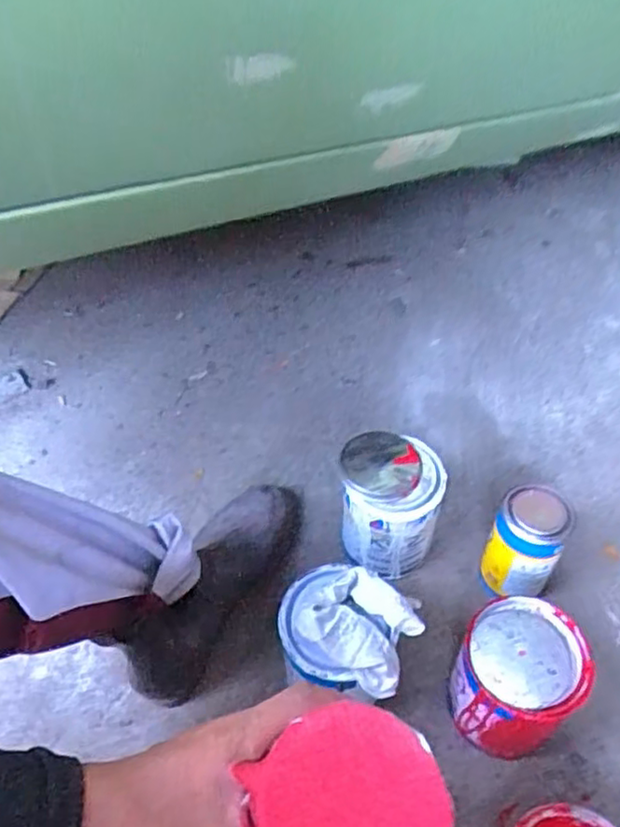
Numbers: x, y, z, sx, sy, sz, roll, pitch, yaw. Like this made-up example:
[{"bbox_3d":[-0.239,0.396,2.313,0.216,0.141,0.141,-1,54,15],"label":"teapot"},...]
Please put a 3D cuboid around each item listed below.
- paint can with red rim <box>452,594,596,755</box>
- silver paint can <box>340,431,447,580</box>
[{"bbox_3d":[0.184,0.240,0.591,0.098,0.150,0.099,-1,49,1],"label":"paint can with red rim"},{"bbox_3d":[0.086,0.107,0.721,0.101,0.153,0.102,-1,49,1],"label":"silver paint can"}]

